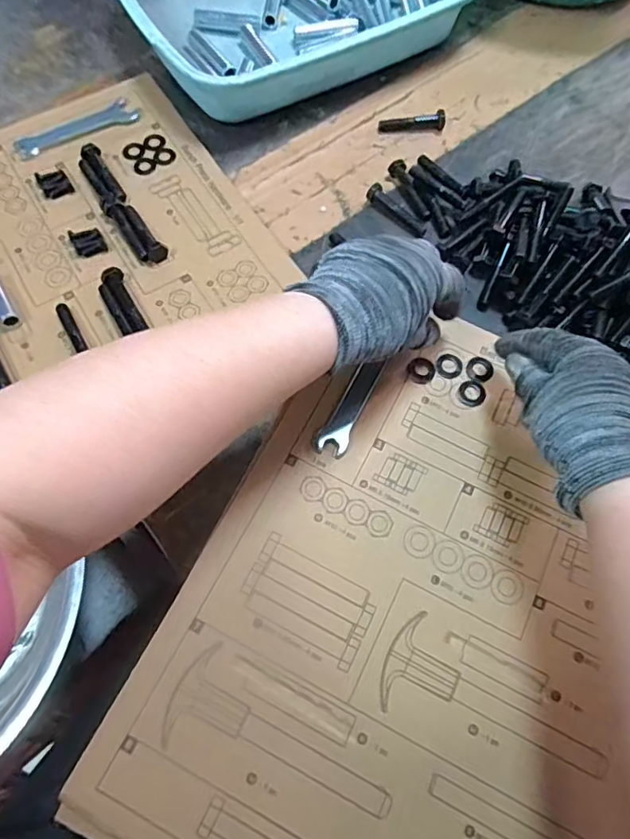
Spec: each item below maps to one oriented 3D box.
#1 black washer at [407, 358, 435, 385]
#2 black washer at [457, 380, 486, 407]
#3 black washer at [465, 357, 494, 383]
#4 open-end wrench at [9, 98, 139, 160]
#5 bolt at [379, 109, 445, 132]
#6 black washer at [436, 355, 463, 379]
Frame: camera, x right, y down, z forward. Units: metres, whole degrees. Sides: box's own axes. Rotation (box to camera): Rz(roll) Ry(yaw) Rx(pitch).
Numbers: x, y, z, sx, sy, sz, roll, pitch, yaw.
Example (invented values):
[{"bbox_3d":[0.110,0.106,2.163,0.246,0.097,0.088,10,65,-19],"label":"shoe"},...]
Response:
[{"bbox_3d":[0.076,-0.035,0.395,0.019,0.004,0.020,1,68,-1],"label":"black washer"},{"bbox_3d":[0.111,-0.019,0.391,0.019,0.004,0.021,24,69,8],"label":"black washer"},{"bbox_3d":[0.118,-0.036,0.400,0.019,0.004,0.019,1,68,-1],"label":"black washer"},{"bbox_3d":[-0.211,-0.259,0.496,0.110,0.004,0.033,-33,72,-14],"label":"open-end wrench"},{"bbox_3d":[0.090,-0.275,0.511,0.060,0.011,0.014,-3,68,-4],"label":"bolt"},{"bbox_3d":[0.096,-0.039,0.398,0.018,0.004,0.019,1,68,-1],"label":"black washer"}]

